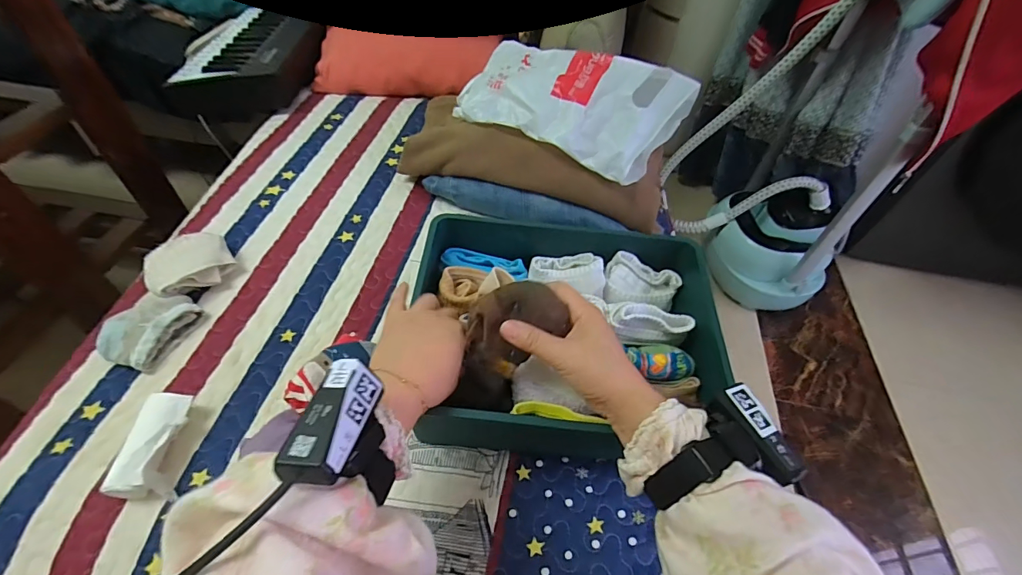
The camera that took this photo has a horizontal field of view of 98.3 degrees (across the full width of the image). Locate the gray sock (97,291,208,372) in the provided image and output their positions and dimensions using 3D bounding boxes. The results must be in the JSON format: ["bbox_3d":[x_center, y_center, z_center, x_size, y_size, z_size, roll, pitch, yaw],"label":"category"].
[{"bbox_3d":[-0.403,0.045,0.492,0.065,0.029,0.089,16,54,9],"label":"gray sock"}]

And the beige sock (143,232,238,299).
[{"bbox_3d":[-0.392,-0.027,0.539,0.090,0.043,0.071,-34,61,-25],"label":"beige sock"}]

